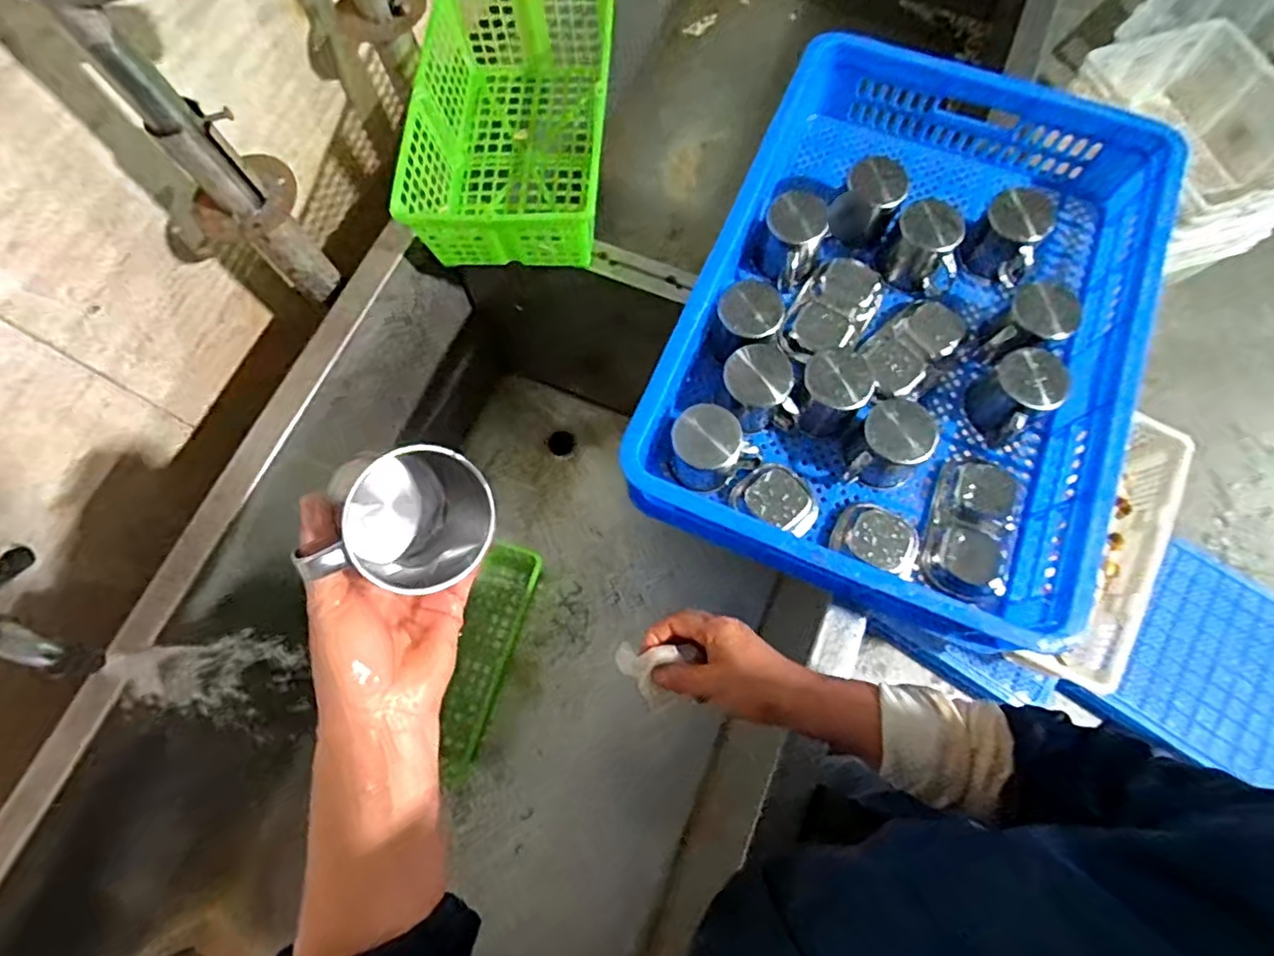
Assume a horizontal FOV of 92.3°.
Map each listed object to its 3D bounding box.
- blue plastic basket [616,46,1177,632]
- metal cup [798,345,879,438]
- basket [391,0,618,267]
[{"bbox_3d":[0.275,-0.164,0.635,0.401,0.107,0.585,23,74,6],"label":"blue plastic basket"},{"bbox_3d":[0.197,-0.087,0.619,0.065,0.073,0.066,0,73,-1],"label":"metal cup"},{"bbox_3d":[-0.143,-0.422,0.728,0.214,0.095,0.343,4,73,0],"label":"basket"}]

